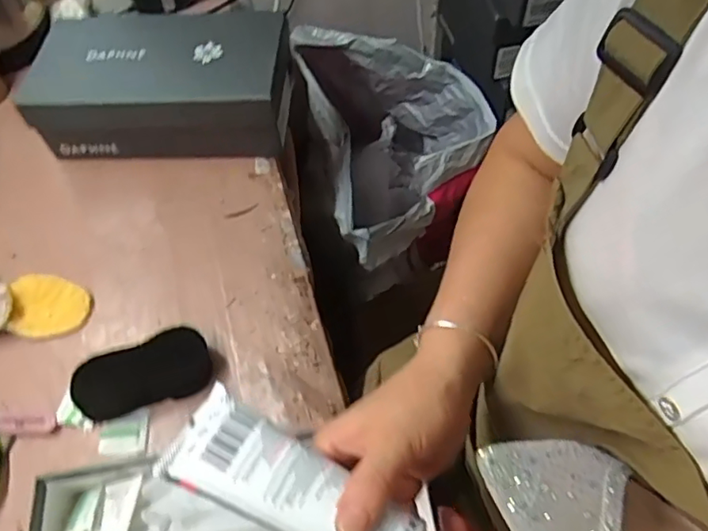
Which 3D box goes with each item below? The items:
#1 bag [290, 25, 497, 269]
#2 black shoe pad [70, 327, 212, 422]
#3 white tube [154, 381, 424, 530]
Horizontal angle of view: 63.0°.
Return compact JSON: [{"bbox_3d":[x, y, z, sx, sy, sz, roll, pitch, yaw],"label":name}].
[{"bbox_3d":[0.074,-0.165,0.923,0.251,0.260,0.374,-12,58,-5],"label":"bag"},{"bbox_3d":[-0.206,0.103,0.562,0.127,0.024,0.059,-16,59,-8],"label":"black shoe pad"},{"bbox_3d":[-0.030,0.123,0.310,0.145,0.029,0.052,26,62,15],"label":"white tube"}]

